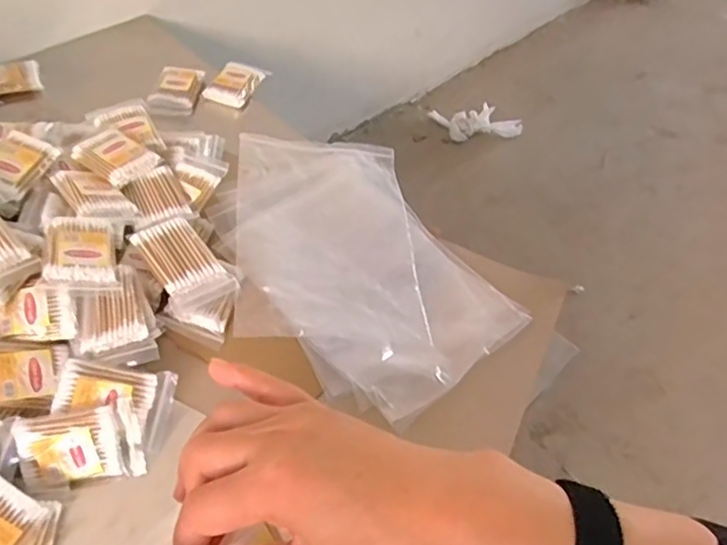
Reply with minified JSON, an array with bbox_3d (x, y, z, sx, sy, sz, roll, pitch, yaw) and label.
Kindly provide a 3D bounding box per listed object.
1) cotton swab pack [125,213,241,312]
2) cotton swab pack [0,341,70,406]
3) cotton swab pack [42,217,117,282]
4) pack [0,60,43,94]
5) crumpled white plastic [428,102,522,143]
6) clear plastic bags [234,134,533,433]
[{"bbox_3d":[-0.171,-0.011,0.579,0.069,0.024,0.088,-22,74,-33],"label":"cotton swab pack"},{"bbox_3d":[-0.280,0.081,0.491,0.073,0.013,0.054,7,59,-37],"label":"cotton swab pack"},{"bbox_3d":[-0.252,-0.021,0.541,0.056,0.015,0.075,1,46,-29],"label":"cotton swab pack"},{"bbox_3d":[-0.460,-0.252,0.787,0.075,0.015,0.049,-18,56,-19],"label":"pack"},{"bbox_3d":[0.288,-0.379,1.534,0.233,0.065,0.088,8,50,1],"label":"crumpled white plastic"},{"bbox_3d":[-0.005,-0.023,0.641,0.218,0.030,0.356,-20,55,-21],"label":"clear plastic bags"}]

